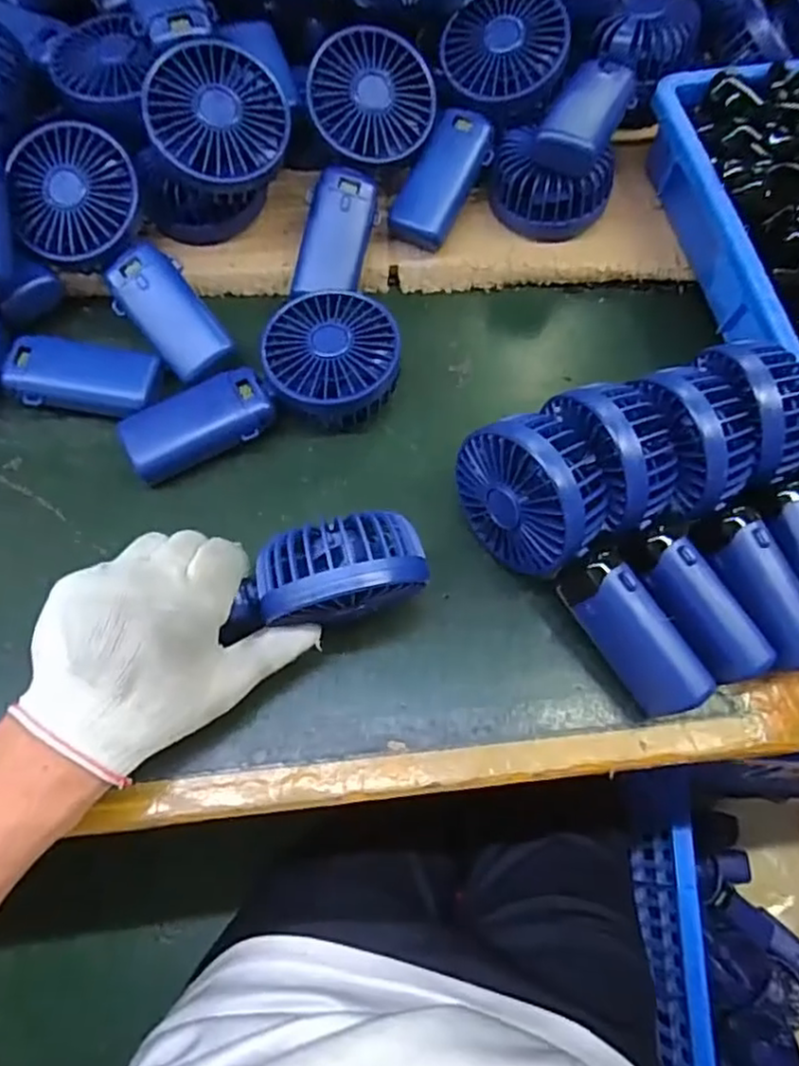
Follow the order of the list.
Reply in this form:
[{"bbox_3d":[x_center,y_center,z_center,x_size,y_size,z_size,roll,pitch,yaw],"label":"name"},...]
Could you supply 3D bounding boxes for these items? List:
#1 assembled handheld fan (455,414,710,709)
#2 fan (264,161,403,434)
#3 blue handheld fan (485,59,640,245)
[{"bbox_3d":[0.102,0.018,0.383,0.052,0.082,0.184,-34,84,-17],"label":"assembled handheld fan"},{"bbox_3d":[-0.046,-0.157,0.458,0.082,0.056,0.176,-1,66,-4],"label":"fan"},{"bbox_3d":[0.117,-0.277,0.491,0.086,0.071,0.096,17,66,4],"label":"blue handheld fan"}]

